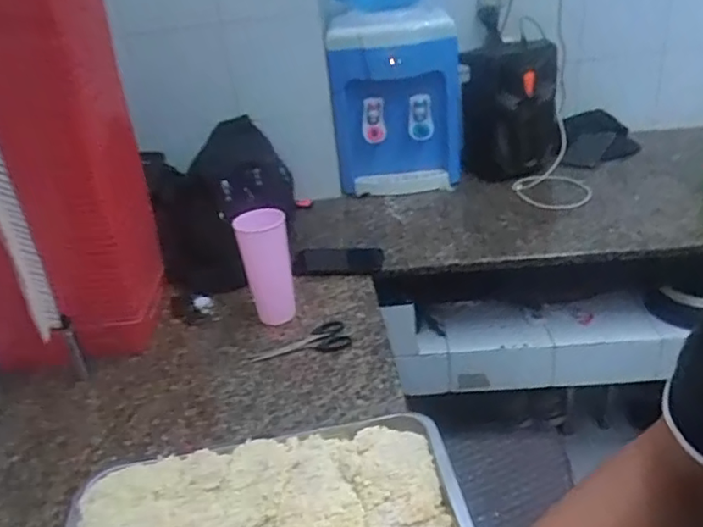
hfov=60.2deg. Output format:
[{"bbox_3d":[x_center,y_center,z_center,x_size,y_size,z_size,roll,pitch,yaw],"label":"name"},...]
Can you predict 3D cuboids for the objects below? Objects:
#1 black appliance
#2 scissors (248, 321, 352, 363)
[{"bbox_3d":[0.339,-0.329,1.336,0.186,0.279,0.157,-24,33,-29],"label":"black appliance"},{"bbox_3d":[-0.070,0.125,0.891,0.147,0.004,0.072,-20,31,-23],"label":"scissors"}]

